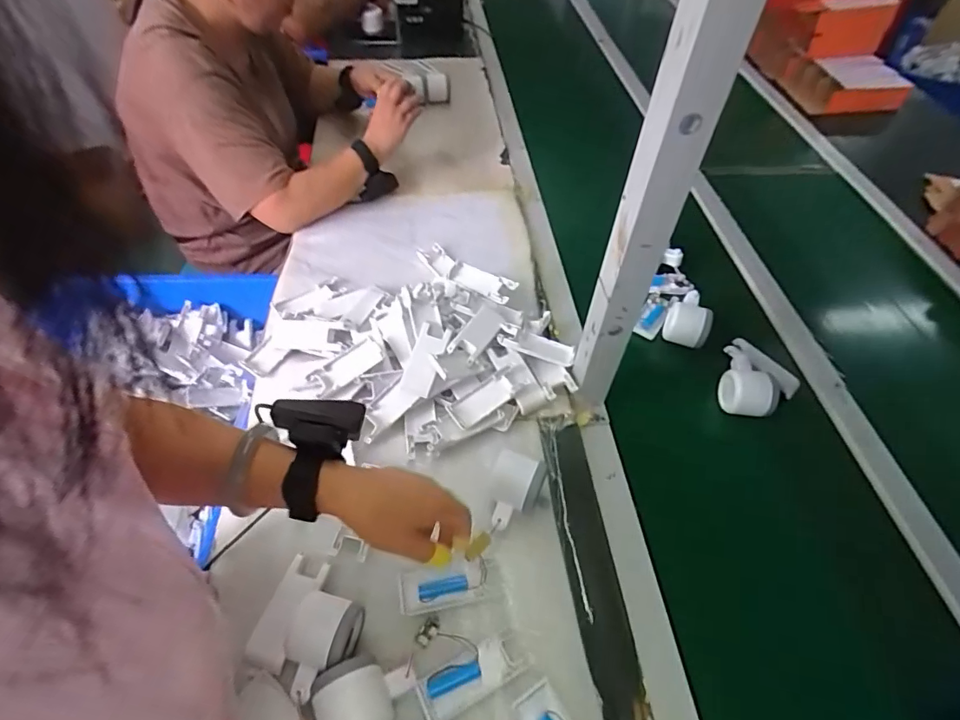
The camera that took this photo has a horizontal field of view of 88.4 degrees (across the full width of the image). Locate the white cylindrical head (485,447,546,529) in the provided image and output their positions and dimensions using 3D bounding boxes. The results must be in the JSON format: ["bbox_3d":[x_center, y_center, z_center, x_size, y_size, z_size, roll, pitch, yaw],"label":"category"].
[{"bbox_3d":[0.035,0.148,0.544,0.055,0.052,0.079,18,53,11],"label":"white cylindrical head"}]

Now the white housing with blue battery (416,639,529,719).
[{"bbox_3d":[-0.008,0.292,0.454,0.095,0.018,0.038,-22,56,-18],"label":"white housing with blue battery"}]

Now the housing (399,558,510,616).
[{"bbox_3d":[-0.026,0.224,0.490,0.102,0.018,0.041,-4,52,-9],"label":"housing"}]

